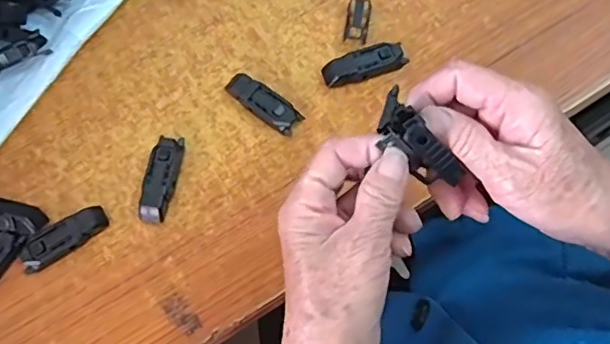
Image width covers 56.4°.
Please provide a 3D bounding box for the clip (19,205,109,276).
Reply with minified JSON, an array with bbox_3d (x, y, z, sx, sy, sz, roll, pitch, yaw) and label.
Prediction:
[{"bbox_3d":[-0.179,0.048,0.420,0.065,0.013,0.026,-29,72,-6],"label":"clip"}]

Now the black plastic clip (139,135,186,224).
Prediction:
[{"bbox_3d":[-0.109,0.005,0.432,0.023,0.015,0.067,7,72,6],"label":"black plastic clip"}]

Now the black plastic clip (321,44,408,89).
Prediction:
[{"bbox_3d":[0.047,-0.086,0.455,0.066,0.014,0.024,-21,71,-3],"label":"black plastic clip"}]

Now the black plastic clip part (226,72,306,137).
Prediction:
[{"bbox_3d":[-0.034,-0.055,0.451,0.065,0.014,0.023,33,76,14],"label":"black plastic clip part"}]

